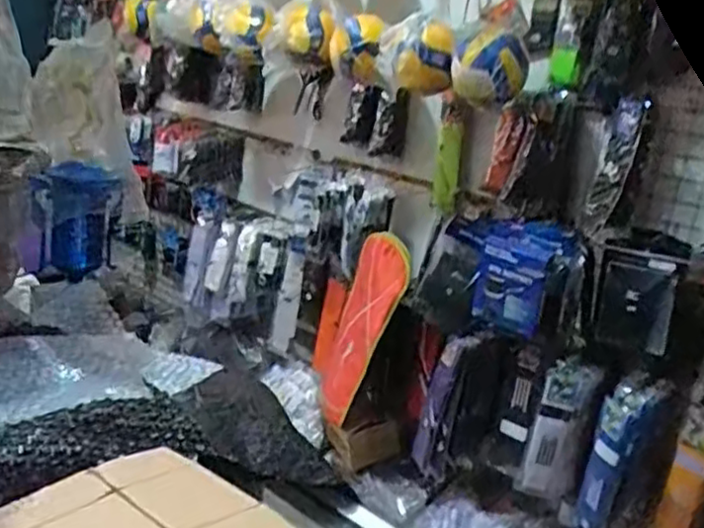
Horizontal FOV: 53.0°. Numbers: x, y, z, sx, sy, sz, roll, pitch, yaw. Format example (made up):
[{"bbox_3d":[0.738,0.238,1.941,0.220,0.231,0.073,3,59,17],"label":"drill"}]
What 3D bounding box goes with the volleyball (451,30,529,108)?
[{"bbox_3d":[0.358,-0.503,1.837,0.185,0.179,0.193,11,17,10],"label":"volleyball"}]

